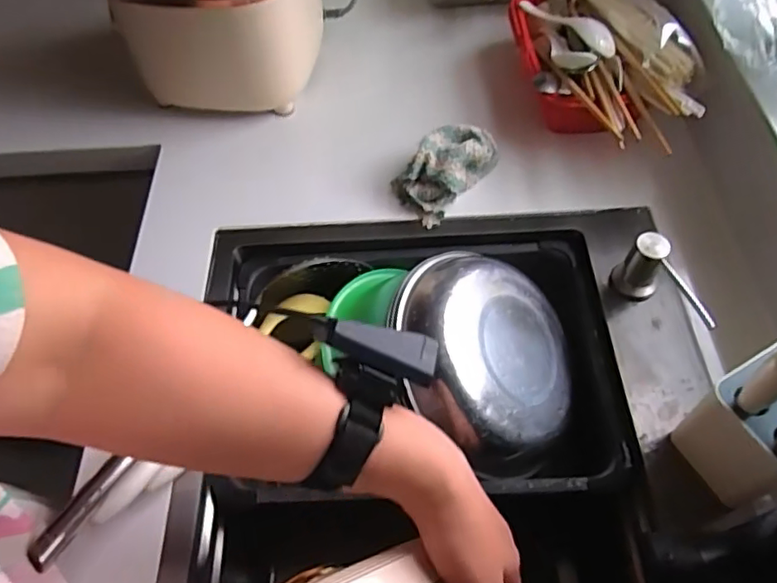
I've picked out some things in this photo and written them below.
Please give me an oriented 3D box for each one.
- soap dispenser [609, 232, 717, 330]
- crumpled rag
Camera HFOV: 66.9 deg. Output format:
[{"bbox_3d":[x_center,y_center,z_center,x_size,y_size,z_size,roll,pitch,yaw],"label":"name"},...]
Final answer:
[{"bbox_3d":[0.243,-0.001,0.518,0.032,0.064,0.093,-21,58,-10],"label":"soap dispenser"},{"bbox_3d":[0.057,-0.129,0.620,0.065,0.045,0.105,36,66,23],"label":"crumpled rag"}]

